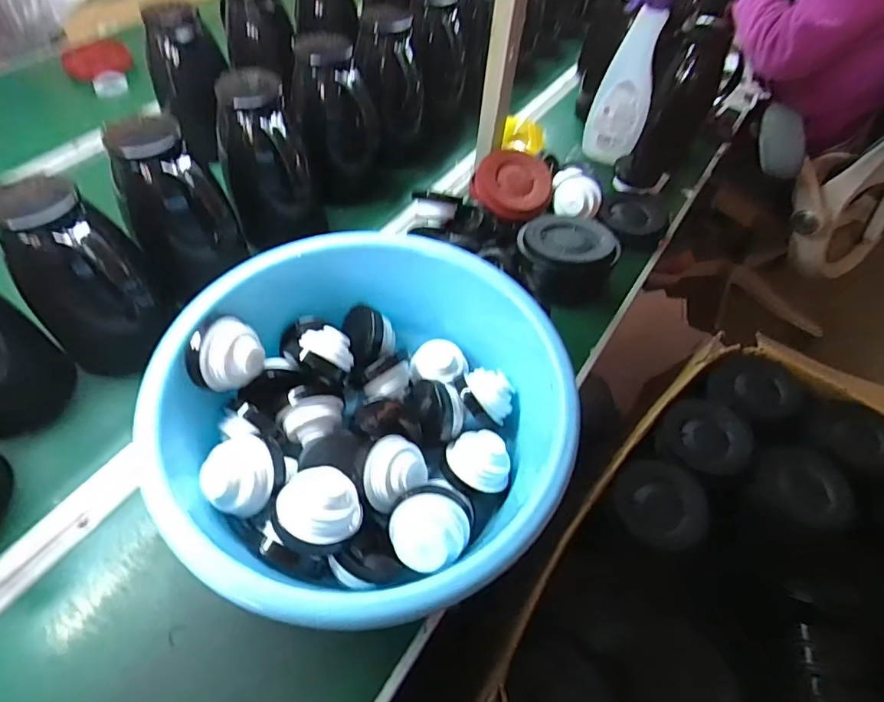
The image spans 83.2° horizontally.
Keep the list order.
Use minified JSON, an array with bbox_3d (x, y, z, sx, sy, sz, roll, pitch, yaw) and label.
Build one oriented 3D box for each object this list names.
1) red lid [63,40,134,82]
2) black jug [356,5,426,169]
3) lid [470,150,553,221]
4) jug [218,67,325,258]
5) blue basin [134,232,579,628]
[{"bbox_3d":[-0.644,-0.545,0.934,0.113,0.026,0.104,-22,59,-18],"label":"red lid"},{"bbox_3d":[-0.077,-0.412,0.789,0.098,0.202,0.116,-1,55,-4],"label":"black jug"},{"bbox_3d":[0.112,-0.254,0.770,0.118,0.028,0.108,-19,85,-11],"label":"lid"},{"bbox_3d":[-0.232,-0.254,0.657,0.109,0.180,0.116,-15,57,-14],"label":"jug"},{"bbox_3d":[-0.073,0.071,0.498,0.366,0.141,0.348,2,55,-2],"label":"blue basin"}]

